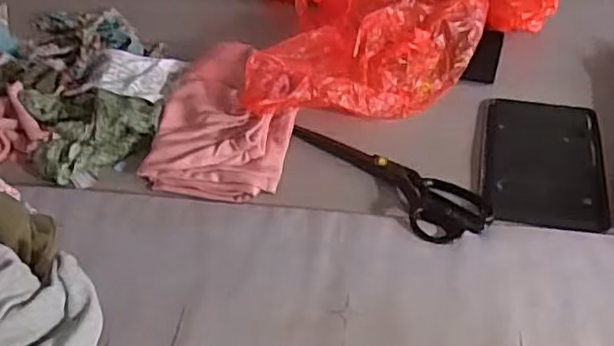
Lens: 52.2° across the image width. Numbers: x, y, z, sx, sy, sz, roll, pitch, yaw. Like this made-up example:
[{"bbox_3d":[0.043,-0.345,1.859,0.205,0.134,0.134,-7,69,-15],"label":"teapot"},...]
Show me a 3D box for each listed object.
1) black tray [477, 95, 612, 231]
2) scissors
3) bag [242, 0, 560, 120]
[{"bbox_3d":[0.293,-0.016,0.796,0.155,0.010,0.230,9,45,10],"label":"black tray"},{"bbox_3d":[0.101,-0.003,0.775,0.099,0.011,0.272,-31,51,-27],"label":"scissors"},{"bbox_3d":[0.135,-0.230,0.945,0.471,0.105,0.359,-8,44,-7],"label":"bag"}]

